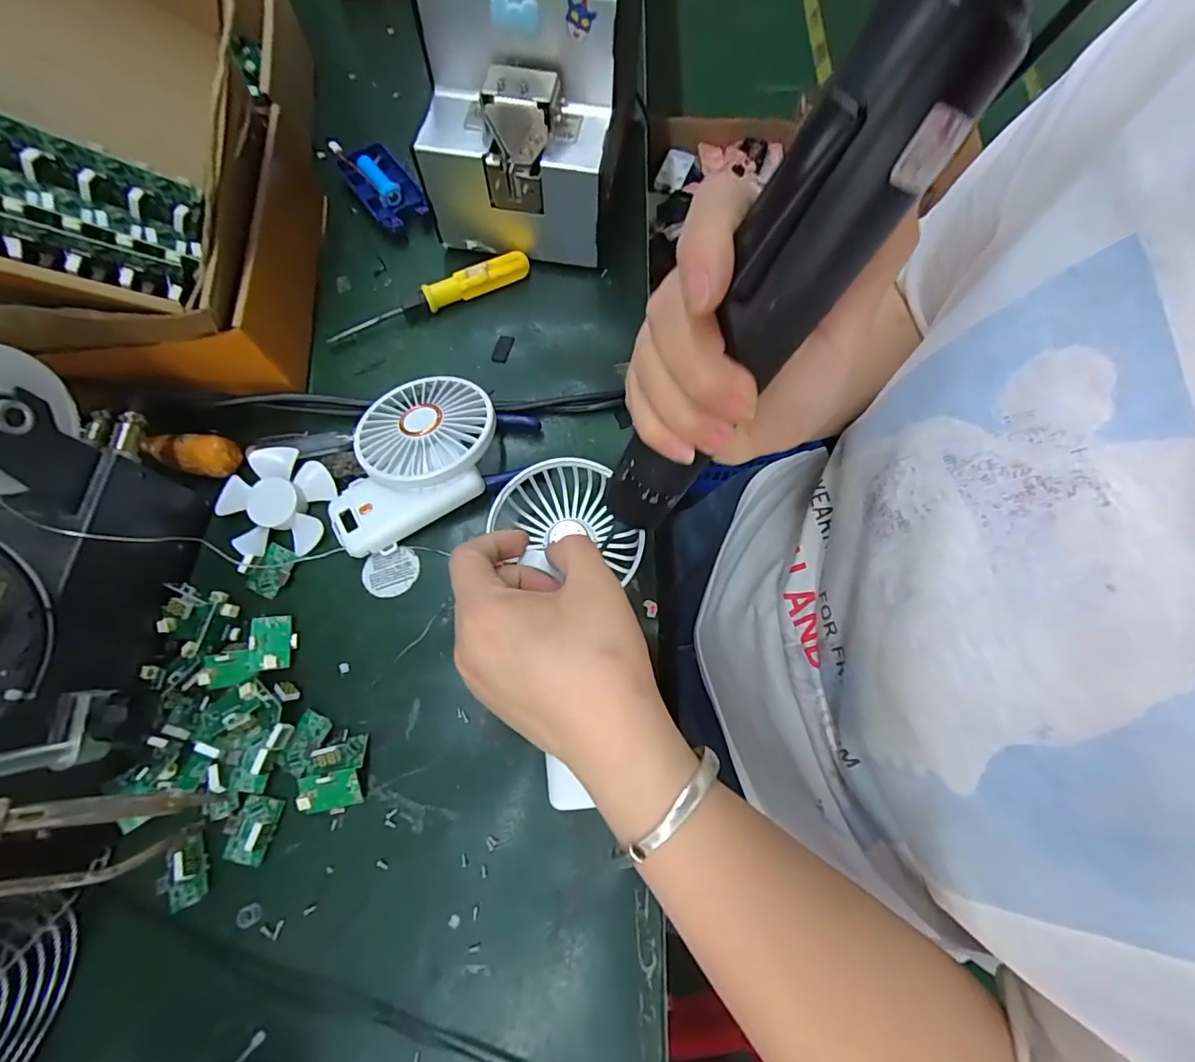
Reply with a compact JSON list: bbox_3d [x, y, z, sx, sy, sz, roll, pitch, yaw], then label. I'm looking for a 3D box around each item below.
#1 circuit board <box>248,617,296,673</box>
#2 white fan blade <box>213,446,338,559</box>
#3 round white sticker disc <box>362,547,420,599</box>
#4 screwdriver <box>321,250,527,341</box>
[{"bbox_3d":[-0.188,0.064,0.301,0.023,0.008,0.031,4,64,-28],"label":"circuit board"},{"bbox_3d":[-0.203,-0.020,0.330,0.069,0.014,0.066,0,71,0],"label":"white fan blade"},{"bbox_3d":[-0.128,0.026,0.322,0.034,0.004,0.030,-17,71,-6],"label":"round white sticker disc"},{"bbox_3d":[-0.124,-0.175,0.388,0.154,0.021,0.017,-23,72,-8],"label":"screwdriver"}]

